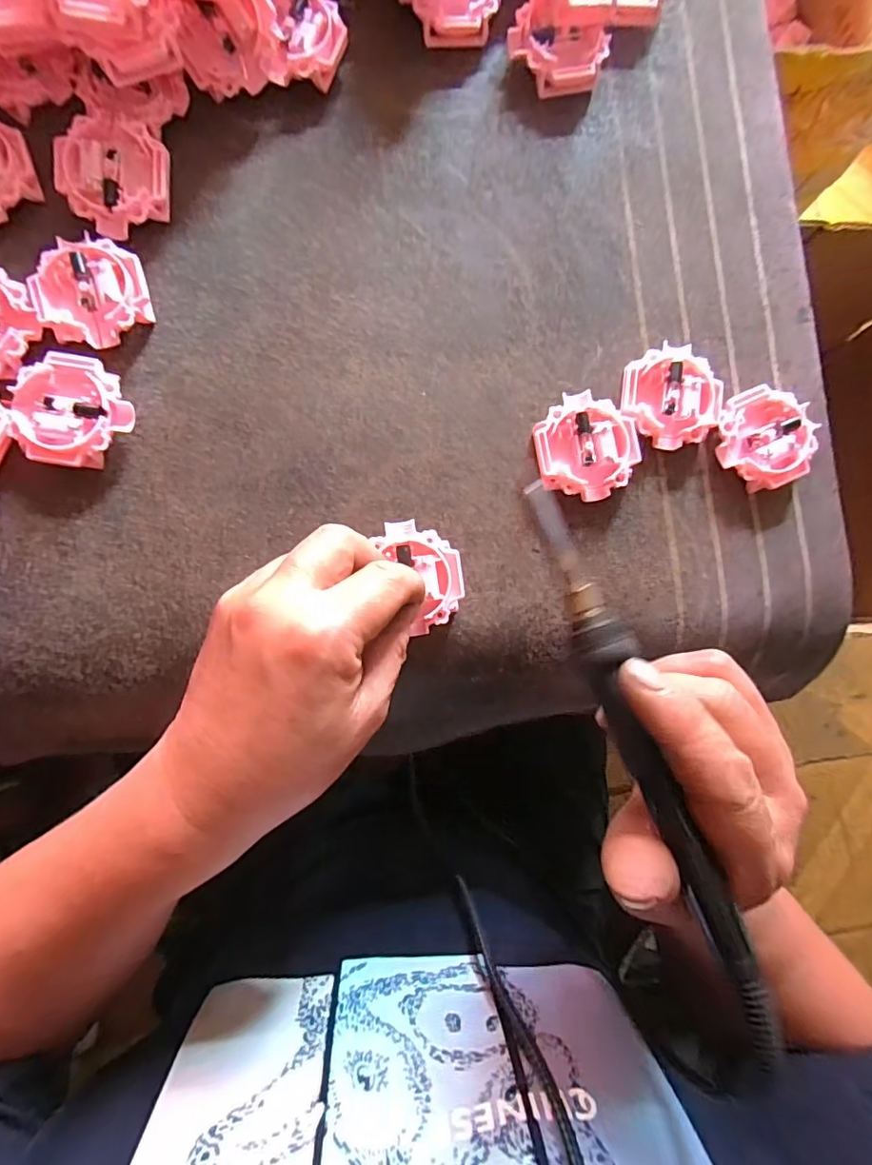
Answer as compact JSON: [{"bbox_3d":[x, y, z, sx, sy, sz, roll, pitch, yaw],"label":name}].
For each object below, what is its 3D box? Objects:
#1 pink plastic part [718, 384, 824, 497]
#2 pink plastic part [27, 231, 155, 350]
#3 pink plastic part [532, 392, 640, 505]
[{"bbox_3d":[0.176,-0.078,0.287,0.050,0.016,0.052,-23,88,-6],"label":"pink plastic part"},{"bbox_3d":[-0.171,-0.143,0.263,0.051,0.011,0.051,-12,87,-5],"label":"pink plastic part"},{"bbox_3d":[0.078,-0.070,0.278,0.053,0.015,0.054,0,86,-5],"label":"pink plastic part"}]

